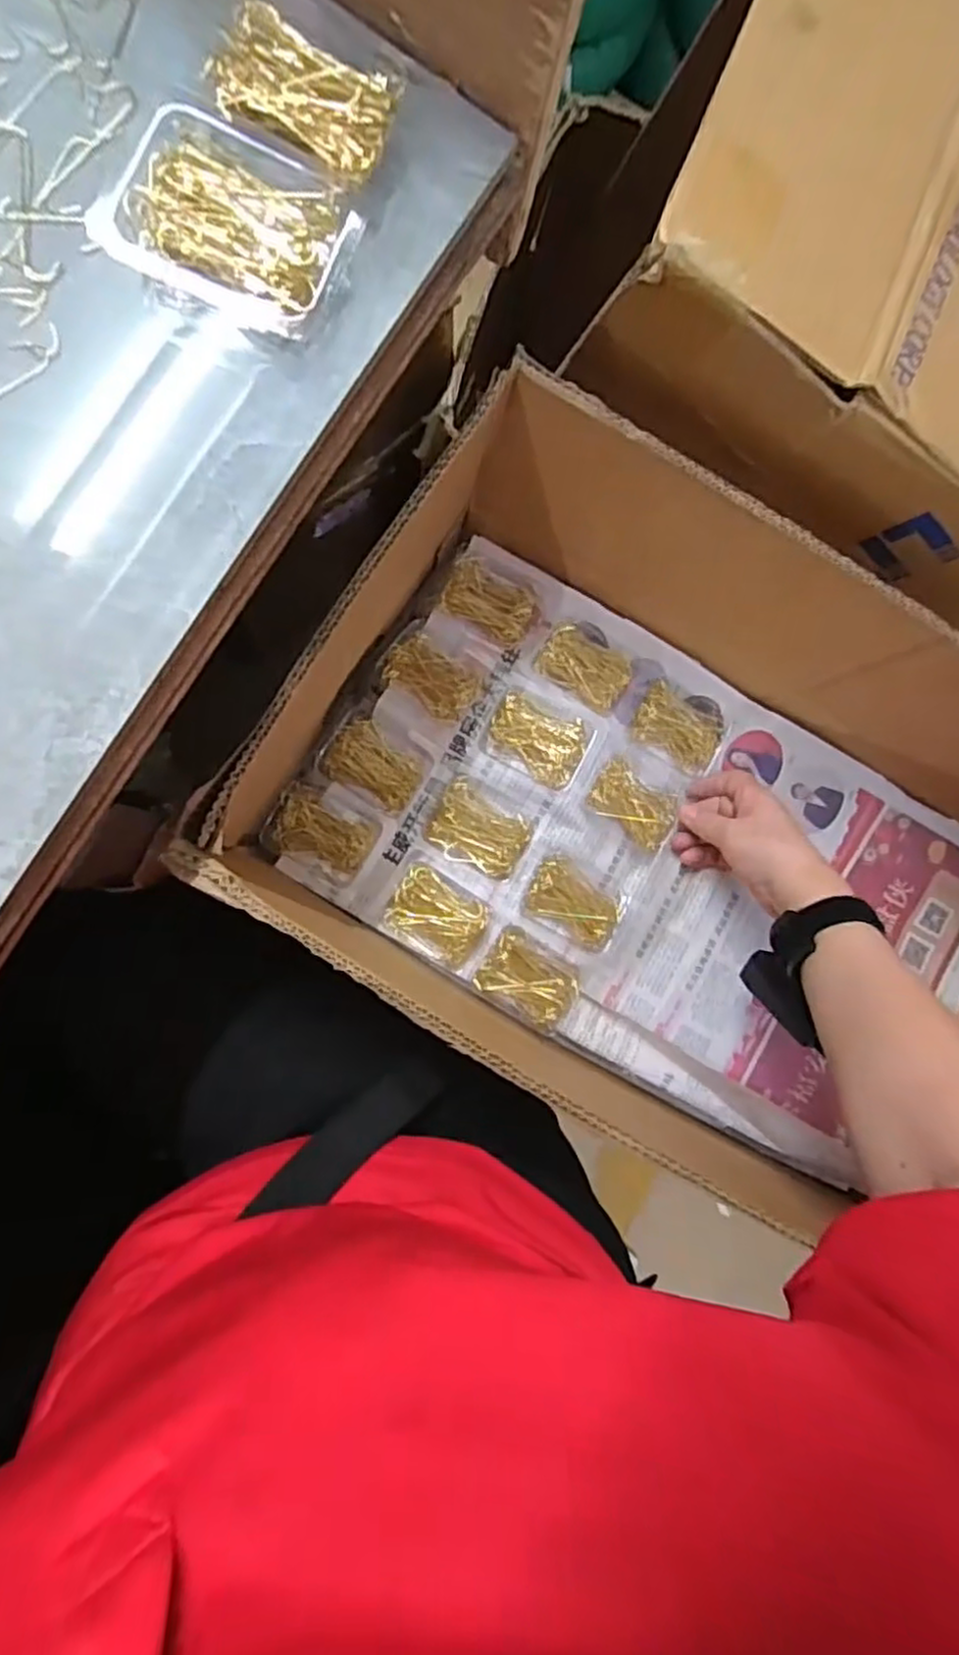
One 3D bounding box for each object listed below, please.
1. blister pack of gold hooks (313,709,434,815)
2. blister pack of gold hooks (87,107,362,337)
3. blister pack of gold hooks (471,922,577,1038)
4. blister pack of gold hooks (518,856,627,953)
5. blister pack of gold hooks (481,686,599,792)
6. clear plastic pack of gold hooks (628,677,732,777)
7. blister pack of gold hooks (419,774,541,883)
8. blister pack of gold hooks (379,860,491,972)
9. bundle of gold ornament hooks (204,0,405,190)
[{"bbox_3d":[-0.080,-0.050,0.550,0.078,0.025,0.056,30,84,-7],"label":"blister pack of gold hooks"},{"bbox_3d":[-0.098,-0.243,0.290,0.086,0.020,0.061,18,85,-8],"label":"blister pack of gold hooks"},{"bbox_3d":[0.040,0.116,0.536,0.079,0.023,0.056,36,83,-6],"label":"blister pack of gold hooks"},{"bbox_3d":[0.073,0.057,0.549,0.073,0.021,0.054,31,84,-7],"label":"blister pack of gold hooks"},{"bbox_3d":[0.047,-0.069,0.549,0.080,0.024,0.061,27,84,-7],"label":"blister pack of gold hooks"},{"bbox_3d":[0.162,-0.082,0.569,0.081,0.020,0.063,24,84,-8],"label":"clear plastic pack of gold hooks"},{"bbox_3d":[0.002,0.001,0.552,0.077,0.019,0.059,28,84,-7],"label":"blister pack of gold hooks"},{"bbox_3d":[-0.031,0.066,0.537,0.076,0.014,0.060,31,83,-7],"label":"blister pack of gold hooks"},{"bbox_3d":[-0.071,-0.294,0.292,0.069,0.020,0.044,26,84,-7],"label":"bundle of gold ornament hooks"}]

